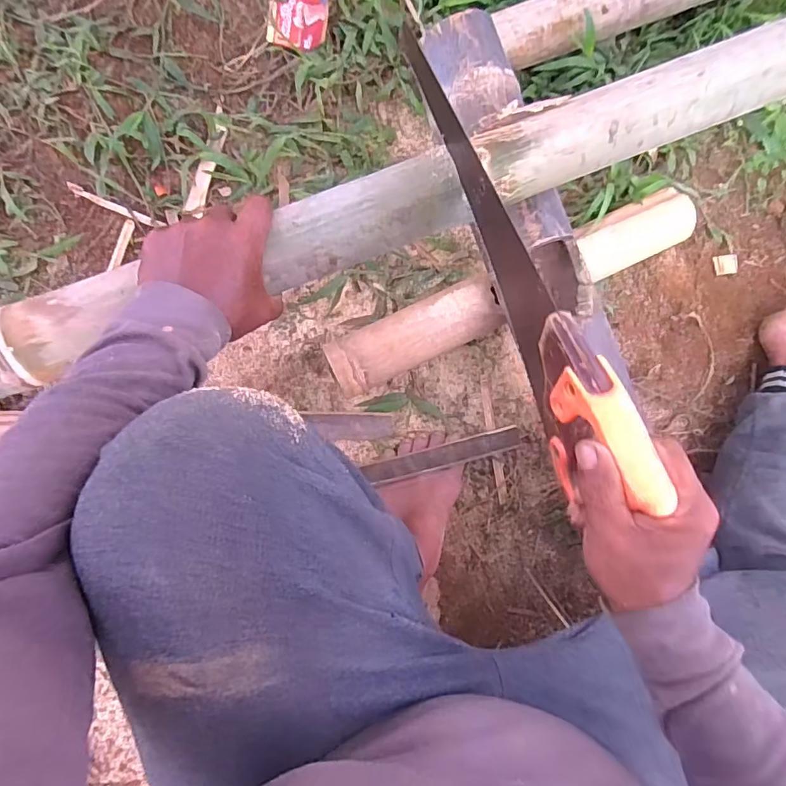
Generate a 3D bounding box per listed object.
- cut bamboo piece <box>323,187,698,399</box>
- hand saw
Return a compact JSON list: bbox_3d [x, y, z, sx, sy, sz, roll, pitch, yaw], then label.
[{"bbox_3d":[0.149,-0.123,0.617,0.485,0.073,0.070,-25,86,-7],"label":"cut bamboo piece"},{"bbox_3d":[0.093,-0.098,0.396,0.039,0.090,0.403,-16,69,-6],"label":"hand saw"}]

